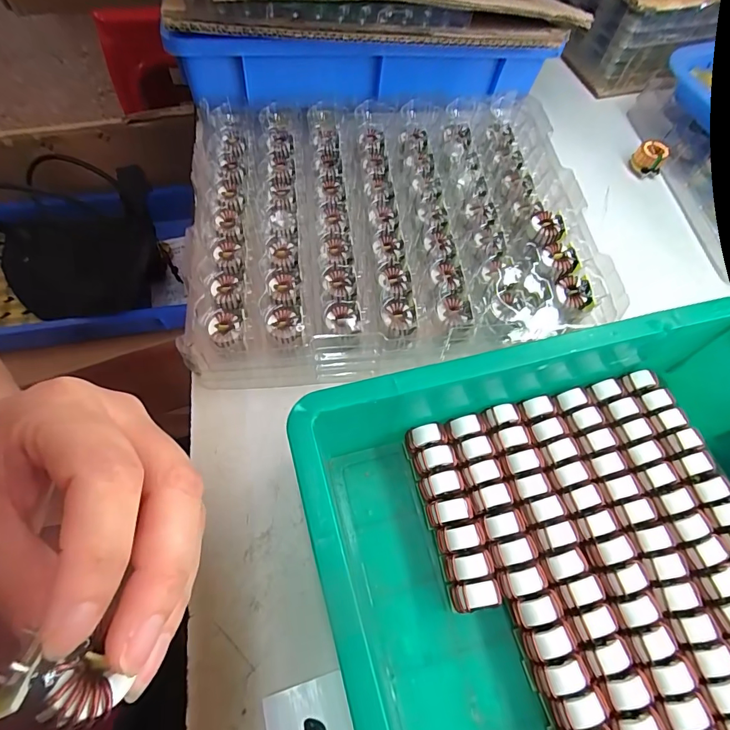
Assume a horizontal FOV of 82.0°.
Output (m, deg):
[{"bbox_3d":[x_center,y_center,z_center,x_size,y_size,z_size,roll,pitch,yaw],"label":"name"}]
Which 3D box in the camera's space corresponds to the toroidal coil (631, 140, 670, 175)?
[{"bbox_3d":[0.279,-0.200,0.412,0.024,0.026,0.022,1,63,-1],"label":"toroidal coil"}]

